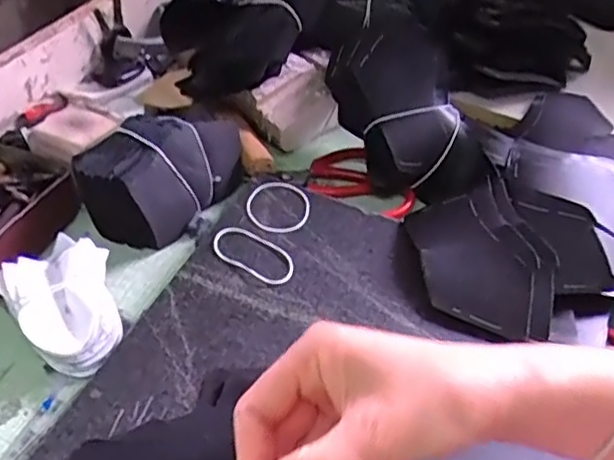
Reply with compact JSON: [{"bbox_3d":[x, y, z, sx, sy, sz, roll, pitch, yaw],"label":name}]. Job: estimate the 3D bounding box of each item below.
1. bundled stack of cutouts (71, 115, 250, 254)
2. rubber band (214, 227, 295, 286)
[{"bbox_3d":[-0.117,-0.051,0.528,0.078,0.069,0.130,27,47,22],"label":"bundled stack of cutouts"},{"bbox_3d":[-0.039,0.016,0.481,0.071,0.004,0.038,26,47,23],"label":"rubber band"}]

